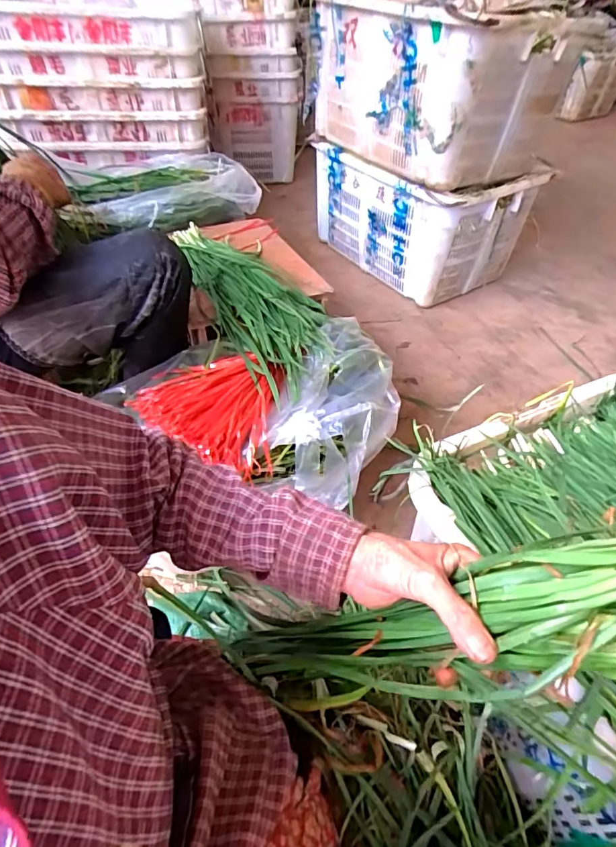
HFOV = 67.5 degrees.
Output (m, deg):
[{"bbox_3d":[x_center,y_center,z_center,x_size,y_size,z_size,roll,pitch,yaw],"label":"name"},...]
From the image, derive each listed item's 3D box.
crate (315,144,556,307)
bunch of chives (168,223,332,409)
[{"bbox_3d":[0.358,-0.705,1.564,0.418,0.364,0.609,-32,57,-27],"label":"crate"},{"bbox_3d":[-0.121,-0.281,1.013,0.207,0.082,0.547,-21,52,-19],"label":"bunch of chives"}]

